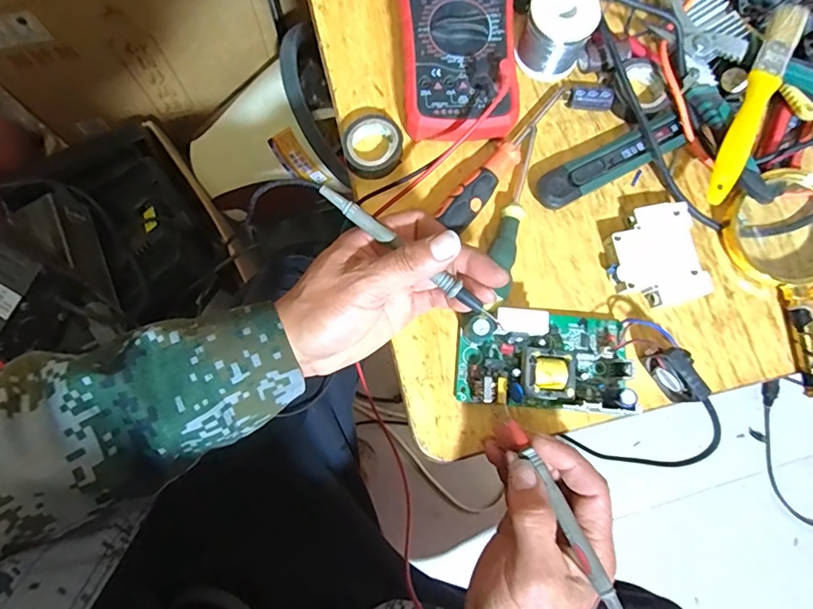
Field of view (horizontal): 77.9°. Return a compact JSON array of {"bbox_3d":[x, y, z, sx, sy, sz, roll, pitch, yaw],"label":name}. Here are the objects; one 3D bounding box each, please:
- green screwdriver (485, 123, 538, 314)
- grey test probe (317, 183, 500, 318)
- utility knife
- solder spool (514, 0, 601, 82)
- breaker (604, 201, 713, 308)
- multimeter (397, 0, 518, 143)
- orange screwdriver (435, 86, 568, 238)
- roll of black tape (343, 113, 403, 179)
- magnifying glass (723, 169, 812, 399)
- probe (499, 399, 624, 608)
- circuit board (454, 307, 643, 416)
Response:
[{"bbox_3d":[0.083,-0.067,0.388,0.020,0.025,0.155,17,80,-1],"label":"green screwdriver"},{"bbox_3d":[0.000,-0.033,0.323,0.134,0.007,0.011,38,81,1],"label":"grey test probe"},{"bbox_3d":[0.164,-0.115,0.401,0.131,0.020,0.029,-29,83,-8],"label":"utility knife"},{"bbox_3d":[0.121,-0.219,0.403,0.051,0.051,0.048,1,80,-4],"label":"solder spool"},{"bbox_3d":[0.190,-0.038,0.388,0.068,0.018,0.075,-9,81,-5],"label":"breaker"},{"bbox_3d":[0.038,-0.219,0.401,0.090,0.055,0.185,-2,79,-2],"label":"multimeter"},{"bbox_3d":[0.078,-0.119,0.396,0.024,0.027,0.156,37,80,3],"label":"orange screwdriver"},{"bbox_3d":[-0.026,-0.124,0.397,0.047,0.022,0.042,-27,83,-8],"label":"roll of black tape"},{"bbox_3d":[0.301,-0.018,0.381,0.084,0.041,0.169,-3,79,-2],"label":"magnifying glass"},{"bbox_3d":[0.091,0.123,0.301,0.010,0.011,0.137,-26,62,-4],"label":"probe"},{"bbox_3d":[0.098,0.039,0.361,0.120,0.034,0.069,5,80,-3],"label":"circuit board"}]

